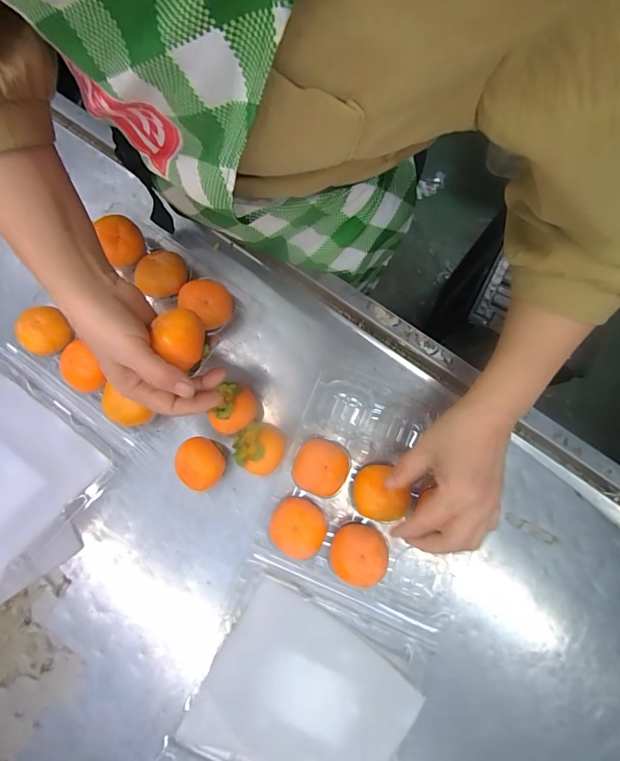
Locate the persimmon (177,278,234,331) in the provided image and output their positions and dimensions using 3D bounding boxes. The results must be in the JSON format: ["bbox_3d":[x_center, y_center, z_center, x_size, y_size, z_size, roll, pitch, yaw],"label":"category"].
[{"bbox_3d":[-0.113,-0.085,0.431,0.055,0.050,0.045,38,82,7],"label":"persimmon"}]

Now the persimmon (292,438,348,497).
[{"bbox_3d":[0.011,0.090,0.404,0.053,0.048,0.053,0,80,1],"label":"persimmon"}]

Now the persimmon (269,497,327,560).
[{"bbox_3d":[-0.012,0.148,0.396,0.055,0.042,0.051,0,80,1],"label":"persimmon"}]

